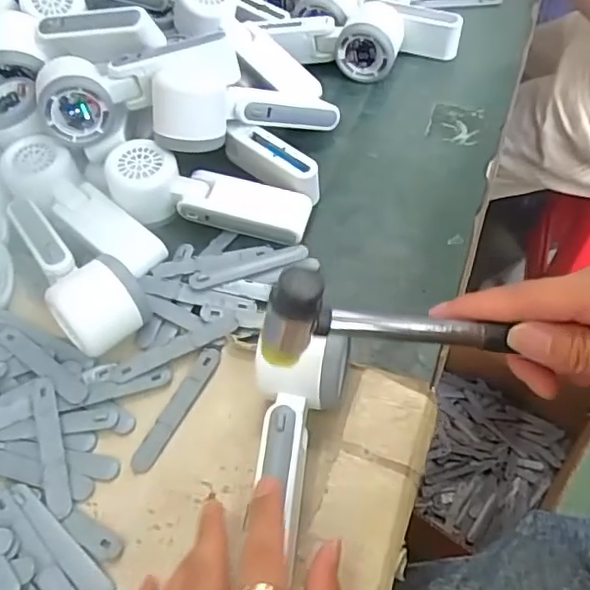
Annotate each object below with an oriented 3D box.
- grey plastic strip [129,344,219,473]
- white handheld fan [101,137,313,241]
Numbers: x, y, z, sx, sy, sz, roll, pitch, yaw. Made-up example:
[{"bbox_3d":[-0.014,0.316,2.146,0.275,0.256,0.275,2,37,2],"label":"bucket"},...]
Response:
[{"bbox_3d":[-0.081,0.076,0.405,0.015,0.006,0.095,23,59,18],"label":"grey plastic strip"},{"bbox_3d":[-0.071,-0.085,0.486,0.167,0.048,0.055,7,56,8],"label":"white handheld fan"}]

